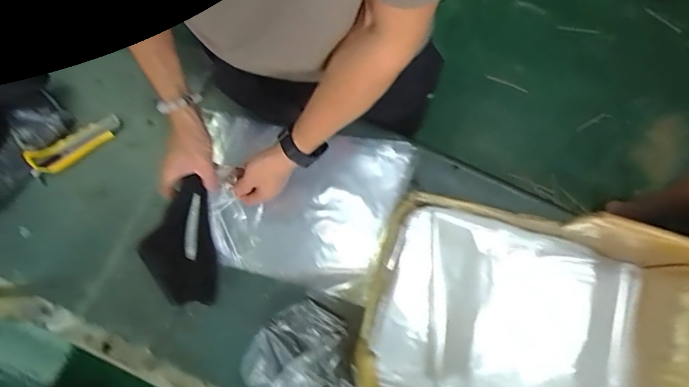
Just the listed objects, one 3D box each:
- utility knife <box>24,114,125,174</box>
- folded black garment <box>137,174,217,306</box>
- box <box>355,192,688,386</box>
[{"bbox_3d":[-0.448,-0.082,0.747,0.153,0.024,0.047,-29,79,-5],"label":"utility knife"},{"bbox_3d":[-0.230,0.072,0.634,0.038,0.119,0.175,-36,67,35],"label":"folded black garment"},{"bbox_3d":[0.245,0.179,0.618,0.416,0.232,0.310,16,79,4],"label":"box"}]

